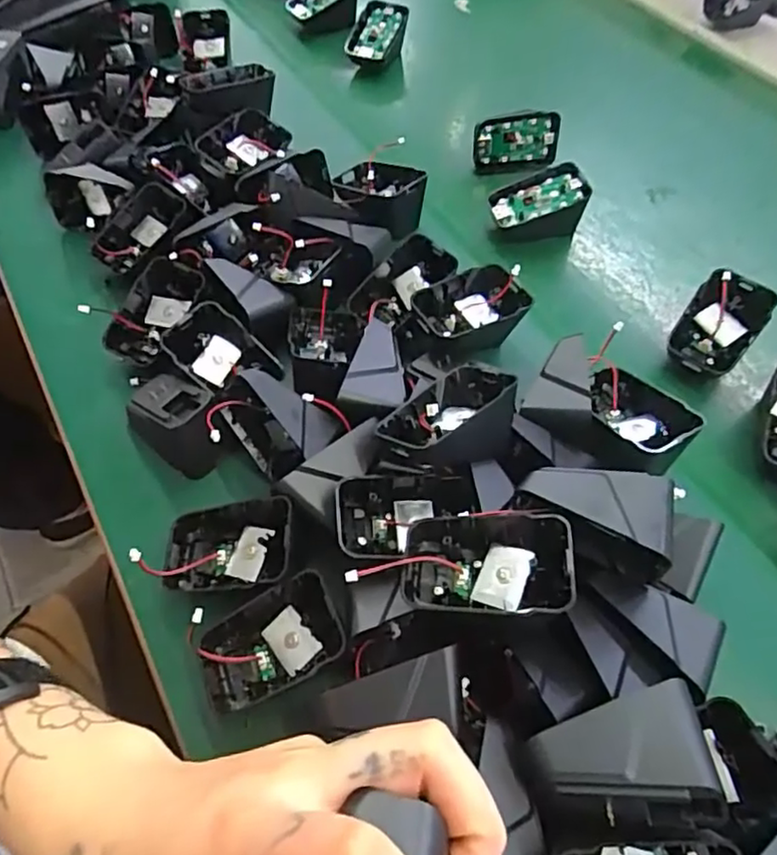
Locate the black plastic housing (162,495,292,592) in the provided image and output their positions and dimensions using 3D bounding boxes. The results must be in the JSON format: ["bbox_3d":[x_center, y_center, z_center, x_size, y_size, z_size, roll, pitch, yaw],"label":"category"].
[{"bbox_3d":[-0.080,0.060,0.324,0.071,0.027,0.045,-4,71,15],"label":"black plastic housing"}]

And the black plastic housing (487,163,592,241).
[{"bbox_3d":[0.111,-0.165,0.483,0.066,0.044,0.042,-5,56,-5],"label":"black plastic housing"}]

